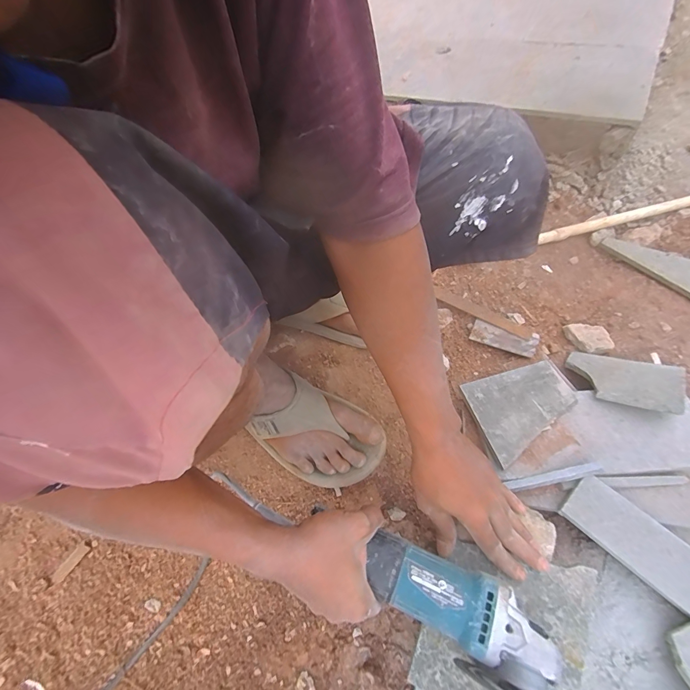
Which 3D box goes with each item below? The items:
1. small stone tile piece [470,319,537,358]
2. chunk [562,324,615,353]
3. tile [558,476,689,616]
[{"bbox_3d":[0.283,-0.014,0.630,0.108,0.010,0.042,18,86,23],"label":"small stone tile piece"},{"bbox_3d":[0.439,-0.015,0.635,0.060,0.021,0.059,-13,61,-5],"label":"chunk"},{"bbox_3d":[0.345,0.231,0.418,0.153,0.009,0.066,39,73,23],"label":"tile"}]

